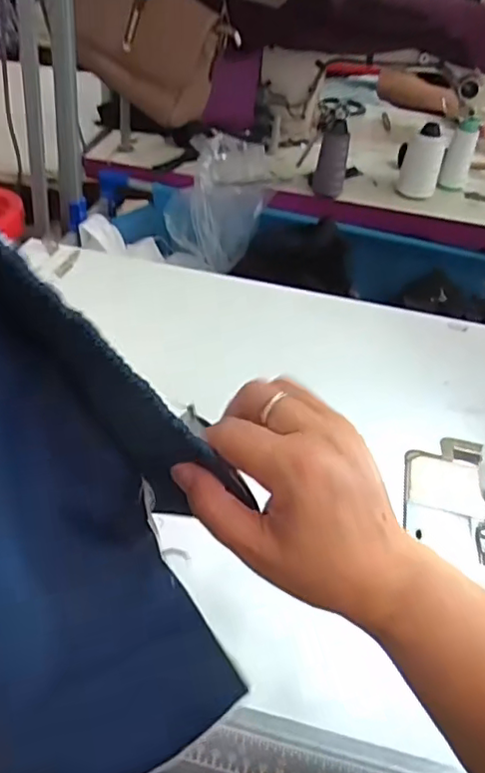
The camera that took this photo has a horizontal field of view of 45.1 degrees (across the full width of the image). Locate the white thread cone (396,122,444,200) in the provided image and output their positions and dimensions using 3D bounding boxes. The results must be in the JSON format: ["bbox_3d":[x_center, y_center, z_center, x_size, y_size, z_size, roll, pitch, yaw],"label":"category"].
[{"bbox_3d":[0.296,-0.366,0.965,0.064,0.112,0.054,16,44,10],"label":"white thread cone"}]

